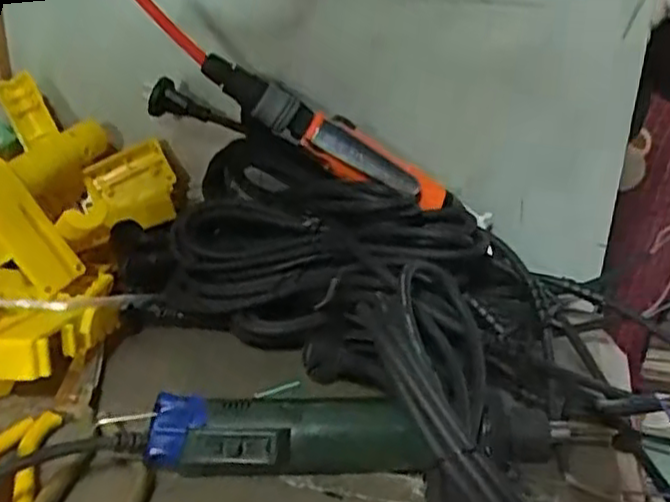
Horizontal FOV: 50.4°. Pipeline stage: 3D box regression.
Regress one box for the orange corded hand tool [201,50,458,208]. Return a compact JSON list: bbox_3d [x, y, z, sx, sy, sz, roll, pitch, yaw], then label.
[{"bbox_3d":[-0.004,-0.083,0.527,0.201,0.035,0.044,29,22,-7],"label":"orange corded hand tool"}]

